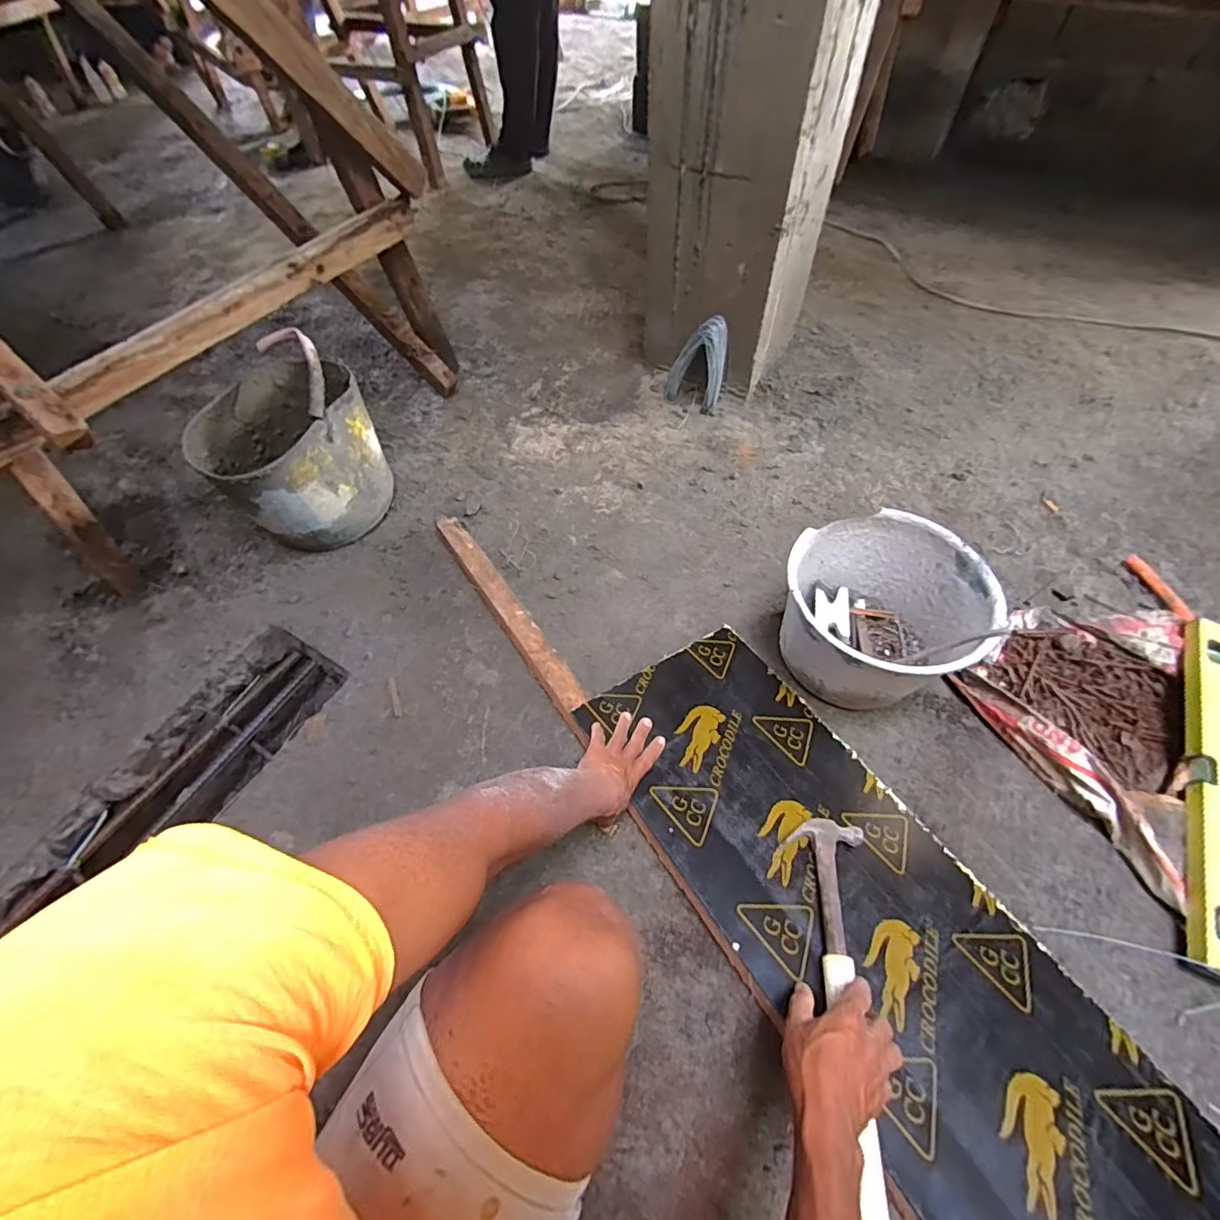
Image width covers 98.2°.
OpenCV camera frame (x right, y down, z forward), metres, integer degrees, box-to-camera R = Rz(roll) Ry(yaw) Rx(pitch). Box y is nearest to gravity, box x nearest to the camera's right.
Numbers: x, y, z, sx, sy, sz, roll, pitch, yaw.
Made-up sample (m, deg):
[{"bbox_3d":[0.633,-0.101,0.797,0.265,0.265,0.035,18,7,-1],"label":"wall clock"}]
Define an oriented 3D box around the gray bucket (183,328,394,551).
[{"bbox_3d":[-0.592,-0.292,1.013,0.260,0.273,0.284,38,66,23],"label":"gray bucket"}]

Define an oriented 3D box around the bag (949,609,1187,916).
[{"bbox_3d":[0.771,0.167,0.756,0.336,0.084,0.438,-24,60,-13],"label":"bag"}]

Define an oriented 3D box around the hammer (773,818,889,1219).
[{"bbox_3d":[0.250,0.409,0.568,0.100,0.021,0.368,5,46,6],"label":"hammer"}]

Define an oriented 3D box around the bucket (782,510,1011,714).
[{"bbox_3d":[0.388,0.013,0.803,0.259,0.197,0.247,-1,57,2],"label":"bucket"}]

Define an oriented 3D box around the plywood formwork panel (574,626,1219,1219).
[{"bbox_3d":[0.336,0.402,0.621,0.318,0.013,0.927,-26,58,-26],"label":"plywood formwork panel"}]

